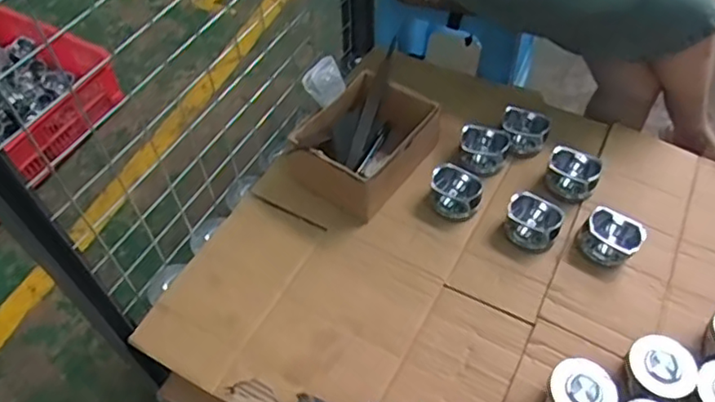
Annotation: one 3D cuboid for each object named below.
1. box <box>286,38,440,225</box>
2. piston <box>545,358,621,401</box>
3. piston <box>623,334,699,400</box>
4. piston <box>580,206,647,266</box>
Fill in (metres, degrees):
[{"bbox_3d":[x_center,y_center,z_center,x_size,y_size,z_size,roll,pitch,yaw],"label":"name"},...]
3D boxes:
[{"bbox_3d":[0.016,-0.087,0.935,0.171,0.105,0.204,35,60,24],"label":"box"},{"bbox_3d":[0.262,0.233,0.719,0.075,0.059,0.073,0,52,0],"label":"piston"},{"bbox_3d":[0.367,0.211,0.742,0.073,0.057,0.071,0,52,0],"label":"piston"},{"bbox_3d":[0.359,0.052,0.858,0.076,0.056,0.071,0,52,0],"label":"piston"}]

